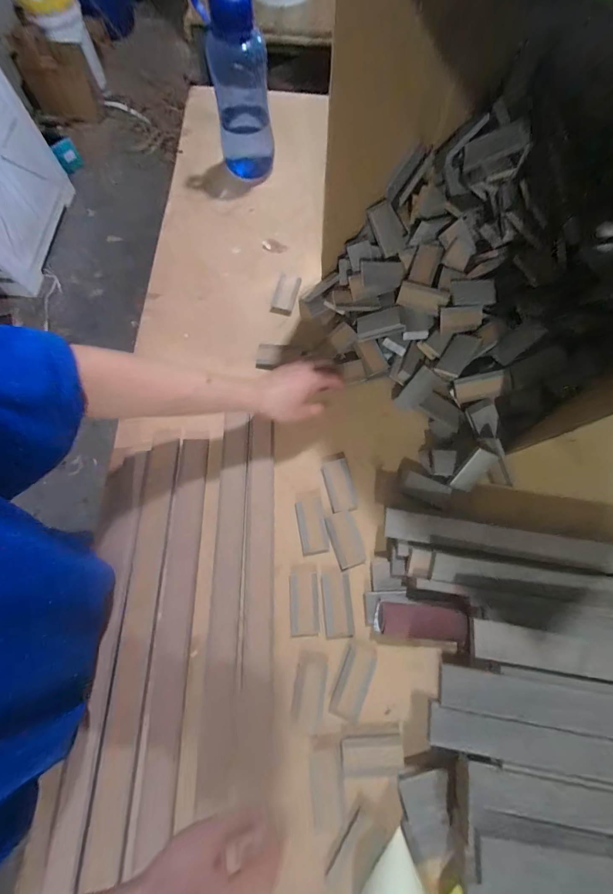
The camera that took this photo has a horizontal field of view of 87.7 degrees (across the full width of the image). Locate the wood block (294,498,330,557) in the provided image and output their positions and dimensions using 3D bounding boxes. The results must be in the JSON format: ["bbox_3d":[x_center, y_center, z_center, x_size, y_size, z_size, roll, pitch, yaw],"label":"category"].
[{"bbox_3d":[0.009,0.123,0.493,0.041,0.009,0.082,-9,75,-4],"label":"wood block"}]

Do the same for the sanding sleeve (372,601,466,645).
[{"bbox_3d":[0.157,0.246,0.449,0.120,0.038,0.046,3,74,-1],"label":"sanding sleeve"}]

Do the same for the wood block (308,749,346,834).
[{"bbox_3d":[0.026,0.434,0.404,0.040,0.004,0.081,-5,74,-3],"label":"wood block"}]

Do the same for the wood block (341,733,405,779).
[{"bbox_3d":[0.087,0.405,0.417,0.080,0.005,0.042,-3,74,-2],"label":"wood block"}]

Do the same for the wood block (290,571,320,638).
[{"bbox_3d":[-0.004,0.231,0.469,0.041,0.006,0.083,-2,74,-2],"label":"wood block"}]

